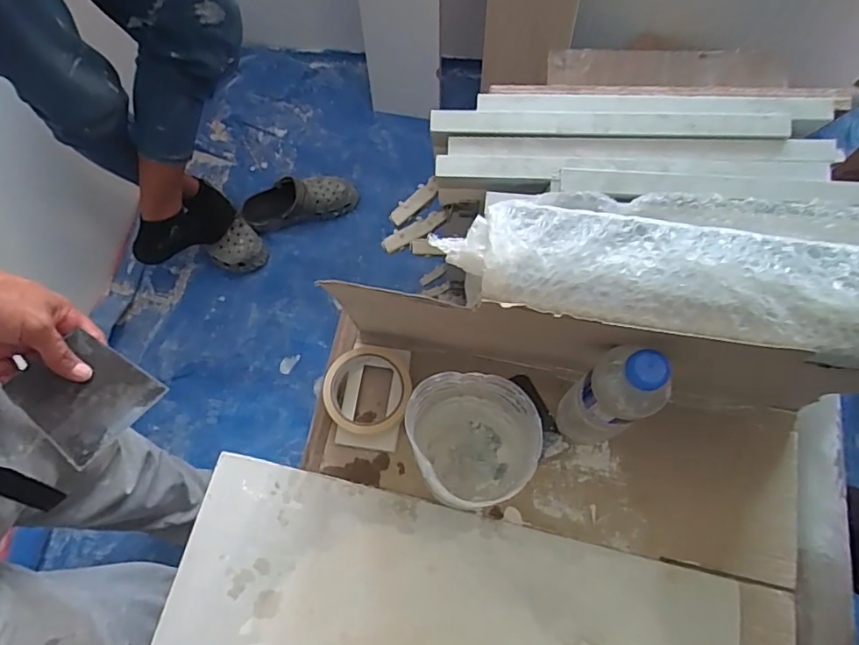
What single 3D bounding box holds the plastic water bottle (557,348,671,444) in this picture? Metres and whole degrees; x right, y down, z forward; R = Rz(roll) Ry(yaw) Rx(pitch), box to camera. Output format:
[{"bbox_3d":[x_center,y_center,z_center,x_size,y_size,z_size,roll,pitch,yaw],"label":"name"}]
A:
[{"bbox_3d":[0.161,0.077,0.498,0.058,0.222,0.059,-26,70,-7],"label":"plastic water bottle"}]

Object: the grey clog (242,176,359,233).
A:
[{"bbox_3d":[-0.315,-0.288,1.293,0.272,0.072,0.108,-6,69,0],"label":"grey clog"}]

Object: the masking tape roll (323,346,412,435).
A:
[{"bbox_3d":[-0.069,0.077,0.605,0.096,0.030,0.098,-1,69,2],"label":"masking tape roll"}]

